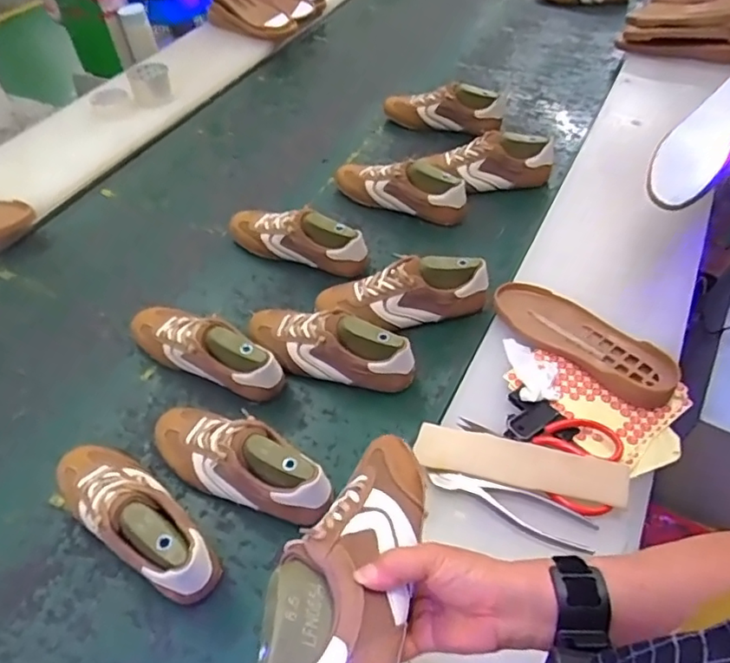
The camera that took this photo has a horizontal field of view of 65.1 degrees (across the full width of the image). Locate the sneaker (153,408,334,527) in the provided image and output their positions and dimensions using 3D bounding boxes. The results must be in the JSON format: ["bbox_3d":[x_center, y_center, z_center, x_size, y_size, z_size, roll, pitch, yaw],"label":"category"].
[{"bbox_3d":[-0.155,0.153,0.701,0.255,0.093,0.082,20,51,18],"label":"sneaker"}]

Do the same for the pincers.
[{"bbox_3d":[0.160,0.187,0.626,0.177,0.010,0.045,22,52,20],"label":"pincers"}]

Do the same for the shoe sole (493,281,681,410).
[{"bbox_3d":[0.287,0.004,0.759,0.089,0.032,0.253,-36,57,-28],"label":"shoe sole"}]

